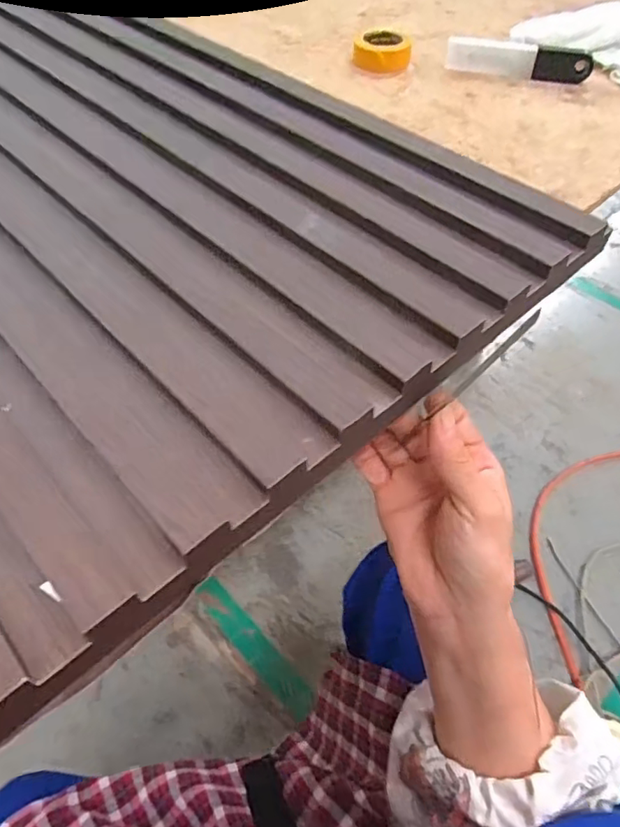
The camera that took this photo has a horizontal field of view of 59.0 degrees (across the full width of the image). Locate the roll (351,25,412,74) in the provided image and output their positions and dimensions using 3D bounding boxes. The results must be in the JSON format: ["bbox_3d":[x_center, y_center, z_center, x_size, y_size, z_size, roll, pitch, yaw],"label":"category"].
[{"bbox_3d":[0.068,-0.344,0.518,0.054,0.021,0.054,1,52,-1],"label":"roll"}]

